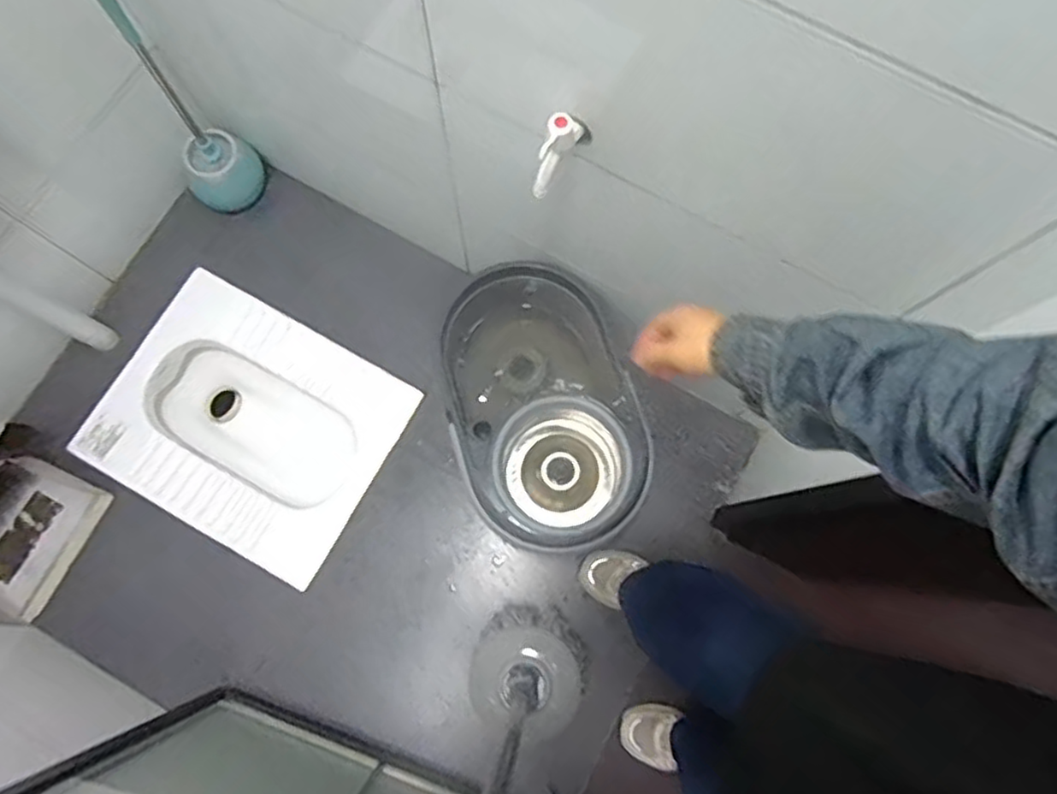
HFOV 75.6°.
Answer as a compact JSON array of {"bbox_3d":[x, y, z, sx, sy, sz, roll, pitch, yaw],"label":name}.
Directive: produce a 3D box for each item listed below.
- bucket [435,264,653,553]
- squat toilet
[{"bbox_3d":[0.022,0.022,1.146,0.293,0.251,0.463,-11,78,-2],"label":"bucket"},{"bbox_3d":[-0.549,0.058,1.403,0.539,0.168,0.431,28,79,6],"label":"squat toilet"}]

